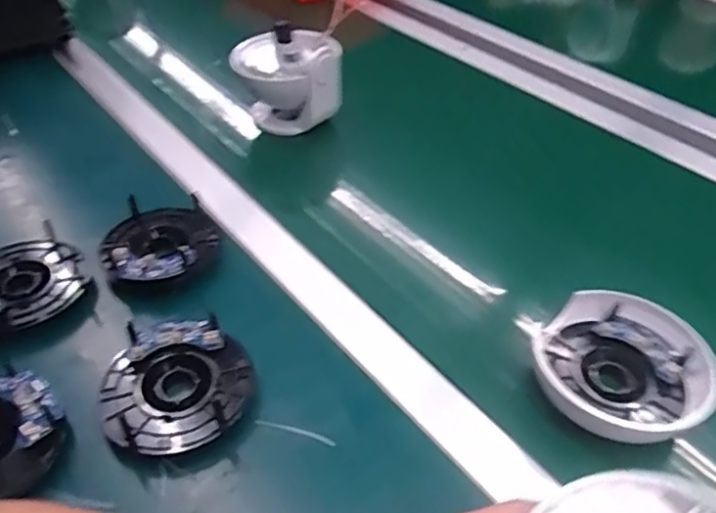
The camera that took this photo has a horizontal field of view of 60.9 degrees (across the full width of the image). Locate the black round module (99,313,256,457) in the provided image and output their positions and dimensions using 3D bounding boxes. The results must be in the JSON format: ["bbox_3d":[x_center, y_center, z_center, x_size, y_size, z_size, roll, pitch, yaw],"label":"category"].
[{"bbox_3d":[-0.124,0.089,0.421,0.099,0.025,0.095,-10,44,-10],"label":"black round module"}]

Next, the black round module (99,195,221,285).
[{"bbox_3d":[-0.173,-0.015,0.531,0.096,0.024,0.099,0,43,0],"label":"black round module"}]

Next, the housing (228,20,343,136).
[{"bbox_3d":[-0.080,-0.205,0.701,0.115,0.112,0.093,-7,44,-8],"label":"housing"}]

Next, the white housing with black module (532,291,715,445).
[{"bbox_3d":[0.185,0.078,0.428,0.114,0.038,0.104,0,43,0],"label":"white housing with black module"}]

